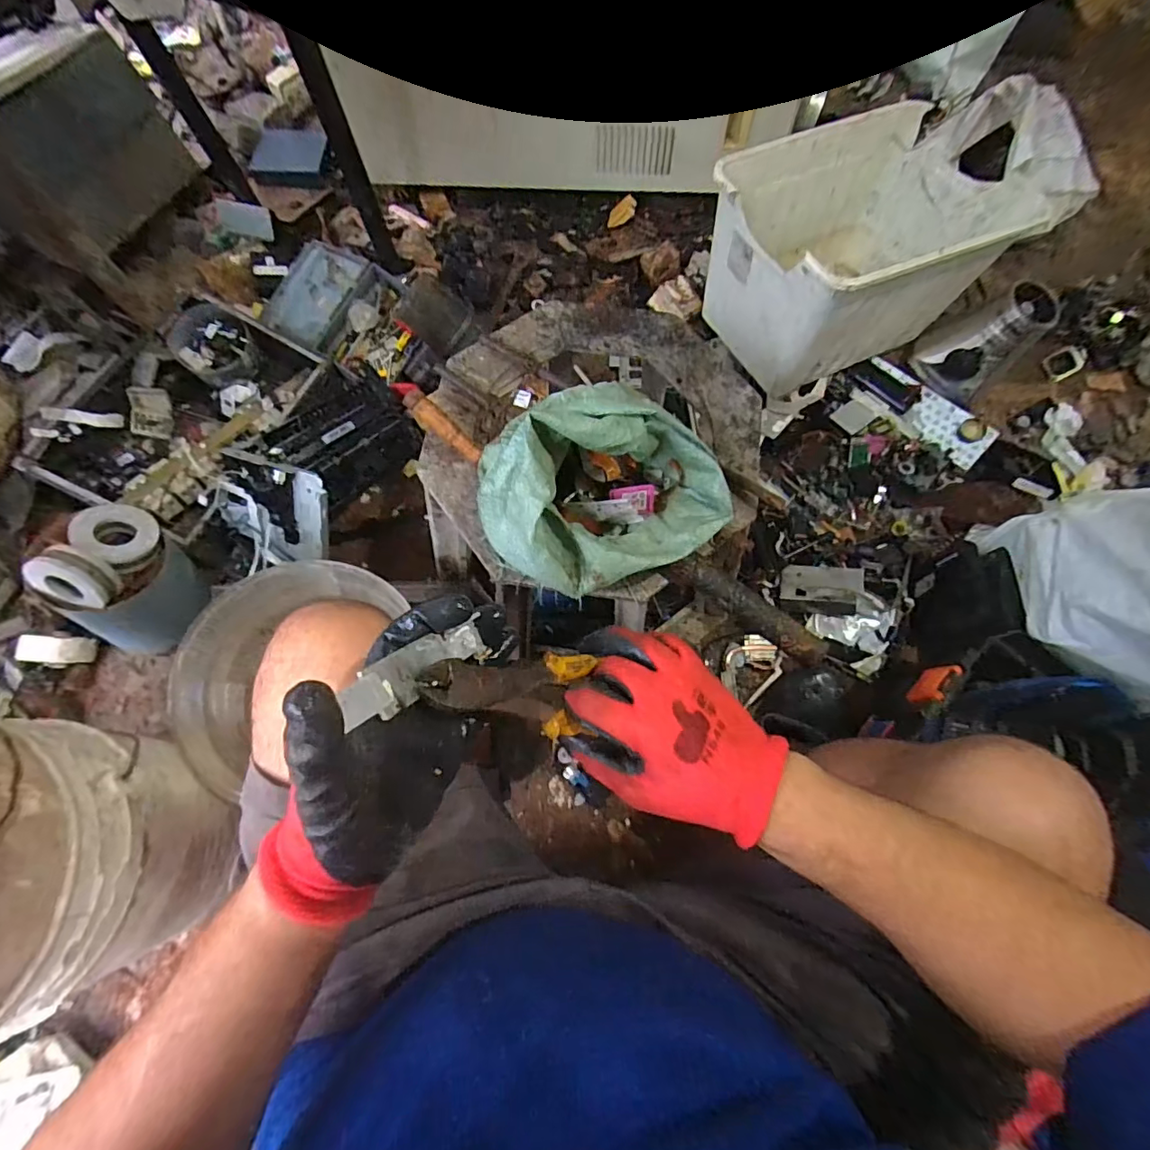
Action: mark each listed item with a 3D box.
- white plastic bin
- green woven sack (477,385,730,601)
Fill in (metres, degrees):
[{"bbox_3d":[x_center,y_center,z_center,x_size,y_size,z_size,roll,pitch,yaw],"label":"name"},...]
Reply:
[{"bbox_3d":[0.486,-0.569,0.928,0.444,0.248,0.319,-27,73,-8],"label":"white plastic bin"},{"bbox_3d":[0.034,-0.076,0.503,0.230,0.131,0.157,-28,74,-8],"label":"green woven sack"}]

